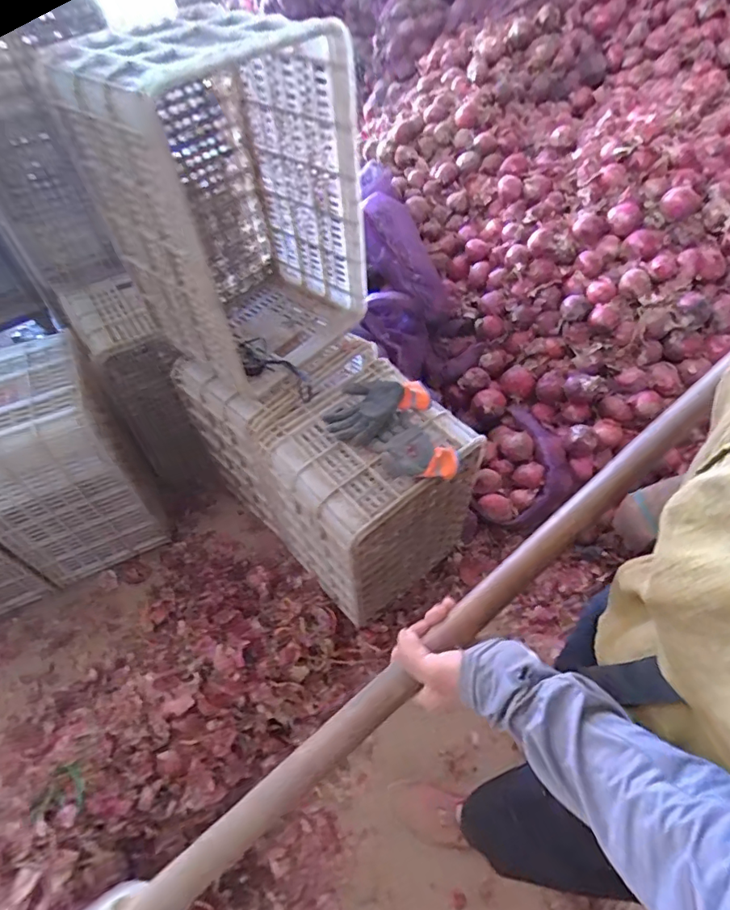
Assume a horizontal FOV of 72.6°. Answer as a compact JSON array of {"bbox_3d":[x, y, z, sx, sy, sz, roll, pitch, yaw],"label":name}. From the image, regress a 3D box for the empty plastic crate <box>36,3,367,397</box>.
[{"bbox_3d":[-0.236,-0.441,0.916,0.305,0.526,0.370,35,63,25],"label":"empty plastic crate"}]

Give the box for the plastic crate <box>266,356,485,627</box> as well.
[{"bbox_3d":[0.008,0.101,1.136,0.344,0.475,0.314,-36,60,-21],"label":"plastic crate"}]

